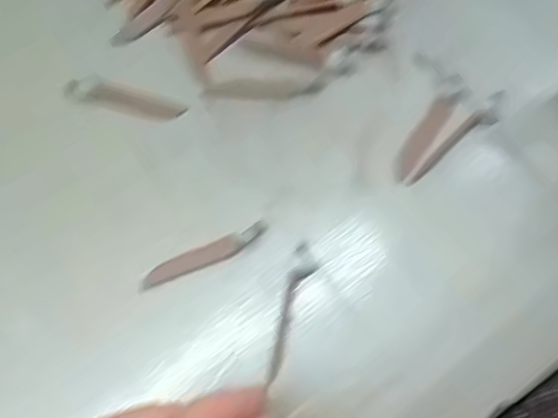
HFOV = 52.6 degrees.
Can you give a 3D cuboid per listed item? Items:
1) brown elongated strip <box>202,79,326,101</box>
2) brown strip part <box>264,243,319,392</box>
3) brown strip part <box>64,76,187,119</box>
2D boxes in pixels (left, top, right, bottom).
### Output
[{"bbox_3d":[-0.007,-0.059,0.280,0.058,0.004,0.011,-1,70,0],"label":"brown elongated strip"},{"bbox_3d":[0.005,0.045,0.244,0.010,0.007,0.062,17,72,4],"label":"brown strip part"},{"bbox_3d":[-0.075,-0.054,0.278,0.058,0.006,0.013,11,71,4],"label":"brown strip part"}]

